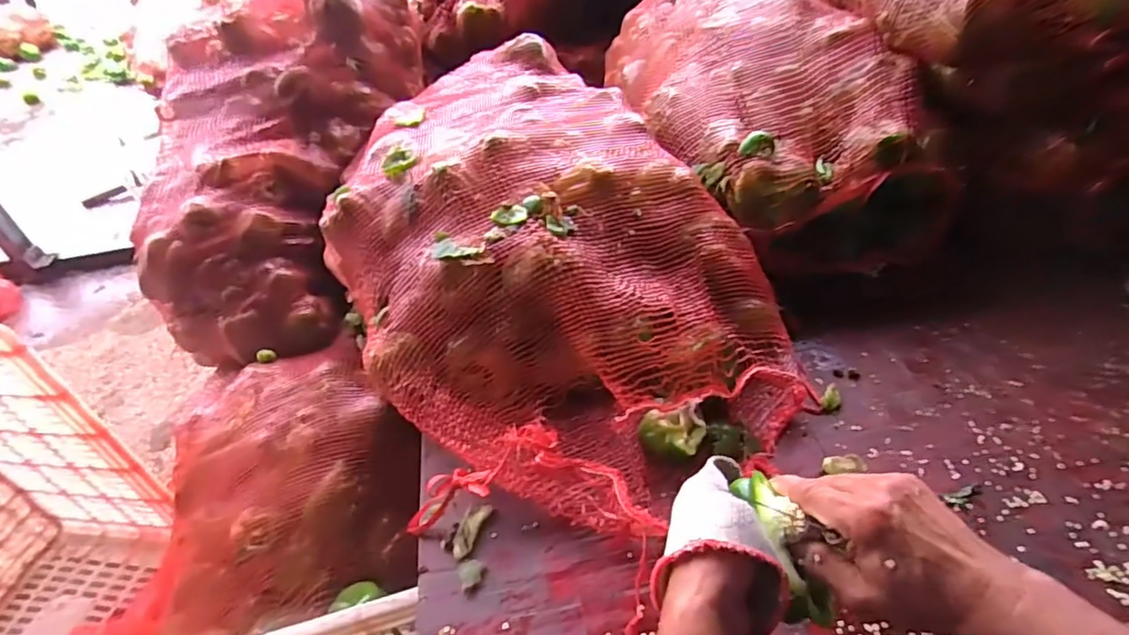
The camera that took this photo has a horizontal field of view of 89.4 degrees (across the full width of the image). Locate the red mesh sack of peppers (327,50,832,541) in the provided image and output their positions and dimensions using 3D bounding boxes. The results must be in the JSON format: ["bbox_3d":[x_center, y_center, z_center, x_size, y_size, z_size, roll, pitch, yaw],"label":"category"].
[{"bbox_3d":[-0.038,-0.089,0.723,0.446,0.238,0.690,-19,43,-14],"label":"red mesh sack of peppers"}]

